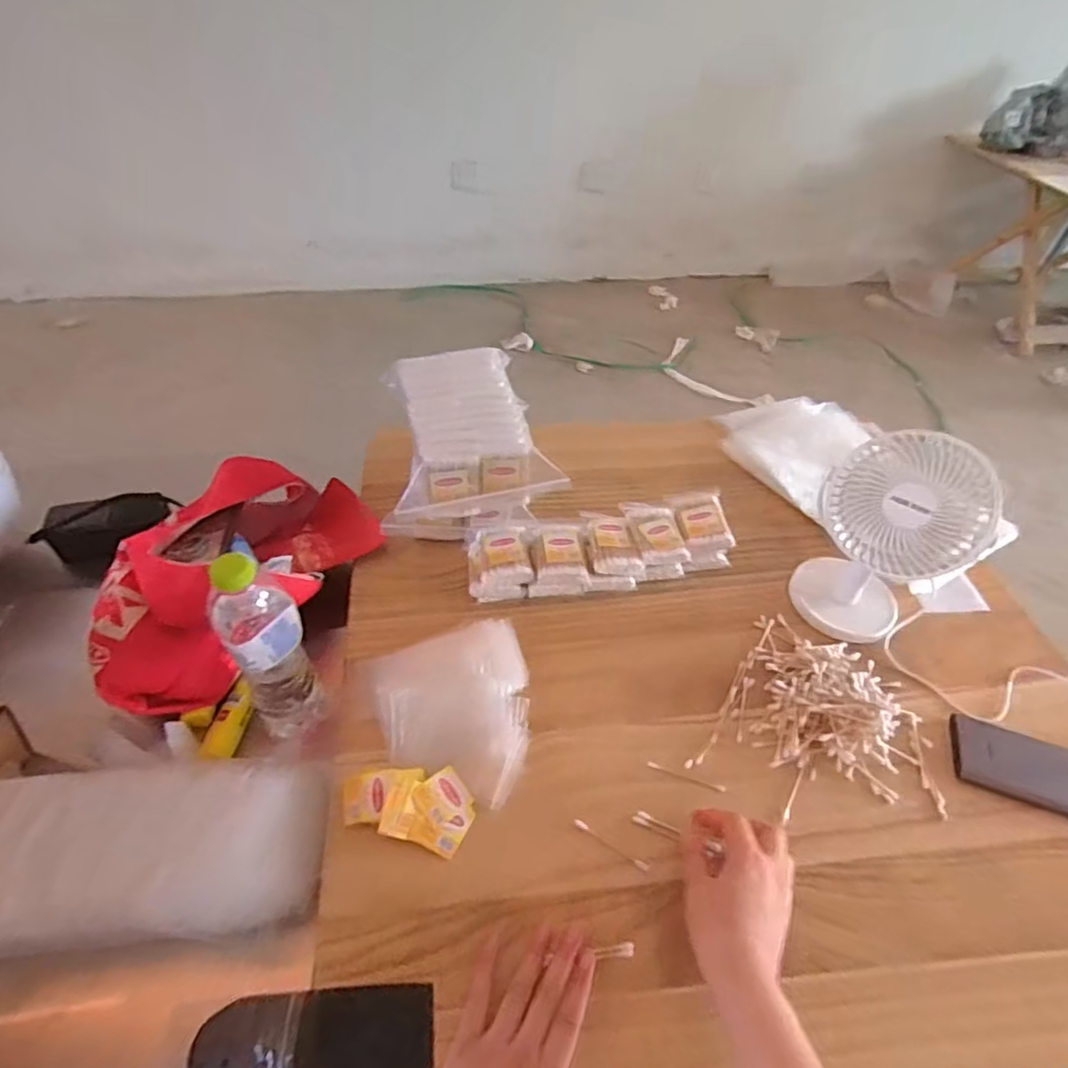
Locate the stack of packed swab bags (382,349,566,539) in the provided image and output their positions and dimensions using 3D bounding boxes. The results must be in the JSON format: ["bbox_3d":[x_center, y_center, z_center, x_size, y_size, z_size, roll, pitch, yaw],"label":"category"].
[{"bbox_3d":[-0.081,-0.109,0.724,0.172,0.156,0.195,-8,48,-11],"label":"stack of packed swab bags"}]

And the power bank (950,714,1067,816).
[{"bbox_3d":[0.463,0.218,0.576,0.130,0.012,0.069,18,48,13],"label":"power bank"}]

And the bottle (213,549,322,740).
[{"bbox_3d":[-0.242,0.102,0.564,0.068,0.220,0.060,-24,54,-26],"label":"bottle"}]

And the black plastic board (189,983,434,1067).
[{"bbox_3d":[-0.152,0.351,0.425,0.161,0.009,0.061,-1,47,-4],"label":"black plastic board"}]

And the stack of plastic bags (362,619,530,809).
[{"bbox_3d":[-0.066,0.168,0.578,0.141,0.013,0.159,-16,61,-14],"label":"stack of plastic bags"}]

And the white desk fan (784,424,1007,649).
[{"bbox_3d":[0.356,0.009,0.632,0.103,0.219,0.143,-34,57,-30],"label":"white desk fan"}]

